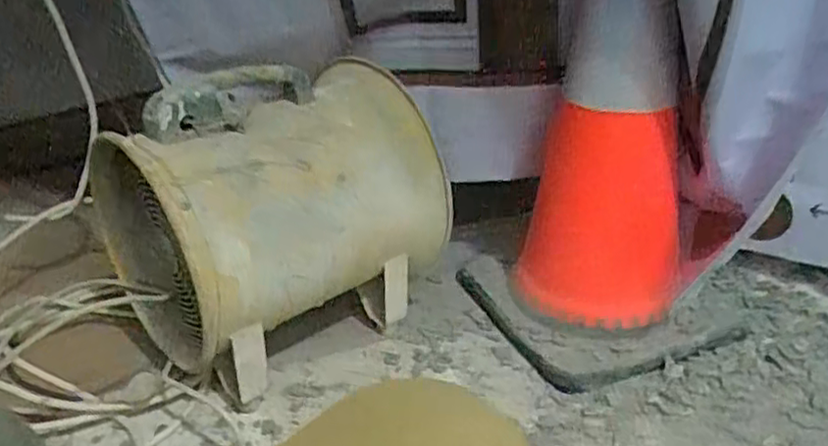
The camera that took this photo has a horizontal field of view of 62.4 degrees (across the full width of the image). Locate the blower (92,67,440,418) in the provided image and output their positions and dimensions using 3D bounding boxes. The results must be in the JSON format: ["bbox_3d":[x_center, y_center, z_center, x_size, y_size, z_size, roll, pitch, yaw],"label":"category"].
[{"bbox_3d":[-0.213,-0.022,0.978,0.410,0.385,0.345,-21,33,-33],"label":"blower"}]

